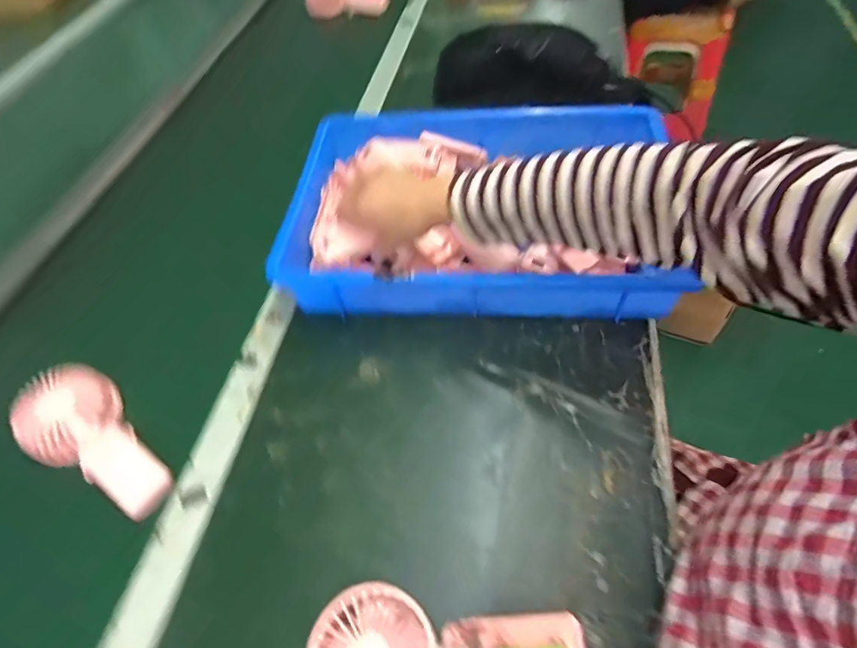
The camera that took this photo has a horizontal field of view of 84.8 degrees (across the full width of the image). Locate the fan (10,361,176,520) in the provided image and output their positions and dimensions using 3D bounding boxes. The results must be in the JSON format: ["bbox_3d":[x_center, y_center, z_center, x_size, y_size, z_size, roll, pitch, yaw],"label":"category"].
[{"bbox_3d":[-0.327,0.121,0.468,0.174,0.044,0.086,38,65,9],"label":"fan"}]

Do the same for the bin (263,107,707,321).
[{"bbox_3d":[0.066,-0.152,0.575,0.417,0.079,0.315,4,56,7],"label":"bin"}]

